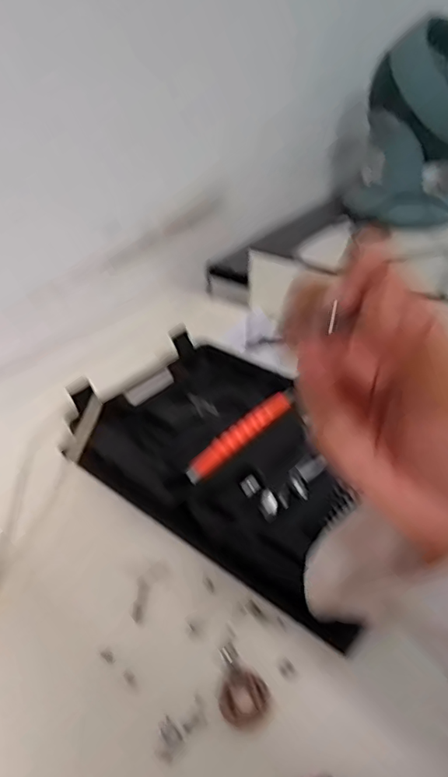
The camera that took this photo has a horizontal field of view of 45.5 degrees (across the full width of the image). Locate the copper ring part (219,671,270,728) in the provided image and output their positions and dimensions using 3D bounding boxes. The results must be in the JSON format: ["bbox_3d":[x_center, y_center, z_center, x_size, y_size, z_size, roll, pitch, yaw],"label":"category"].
[{"bbox_3d":[0.014,0.207,0.358,0.034,0.010,0.029,-20,42,-25],"label":"copper ring part"}]

